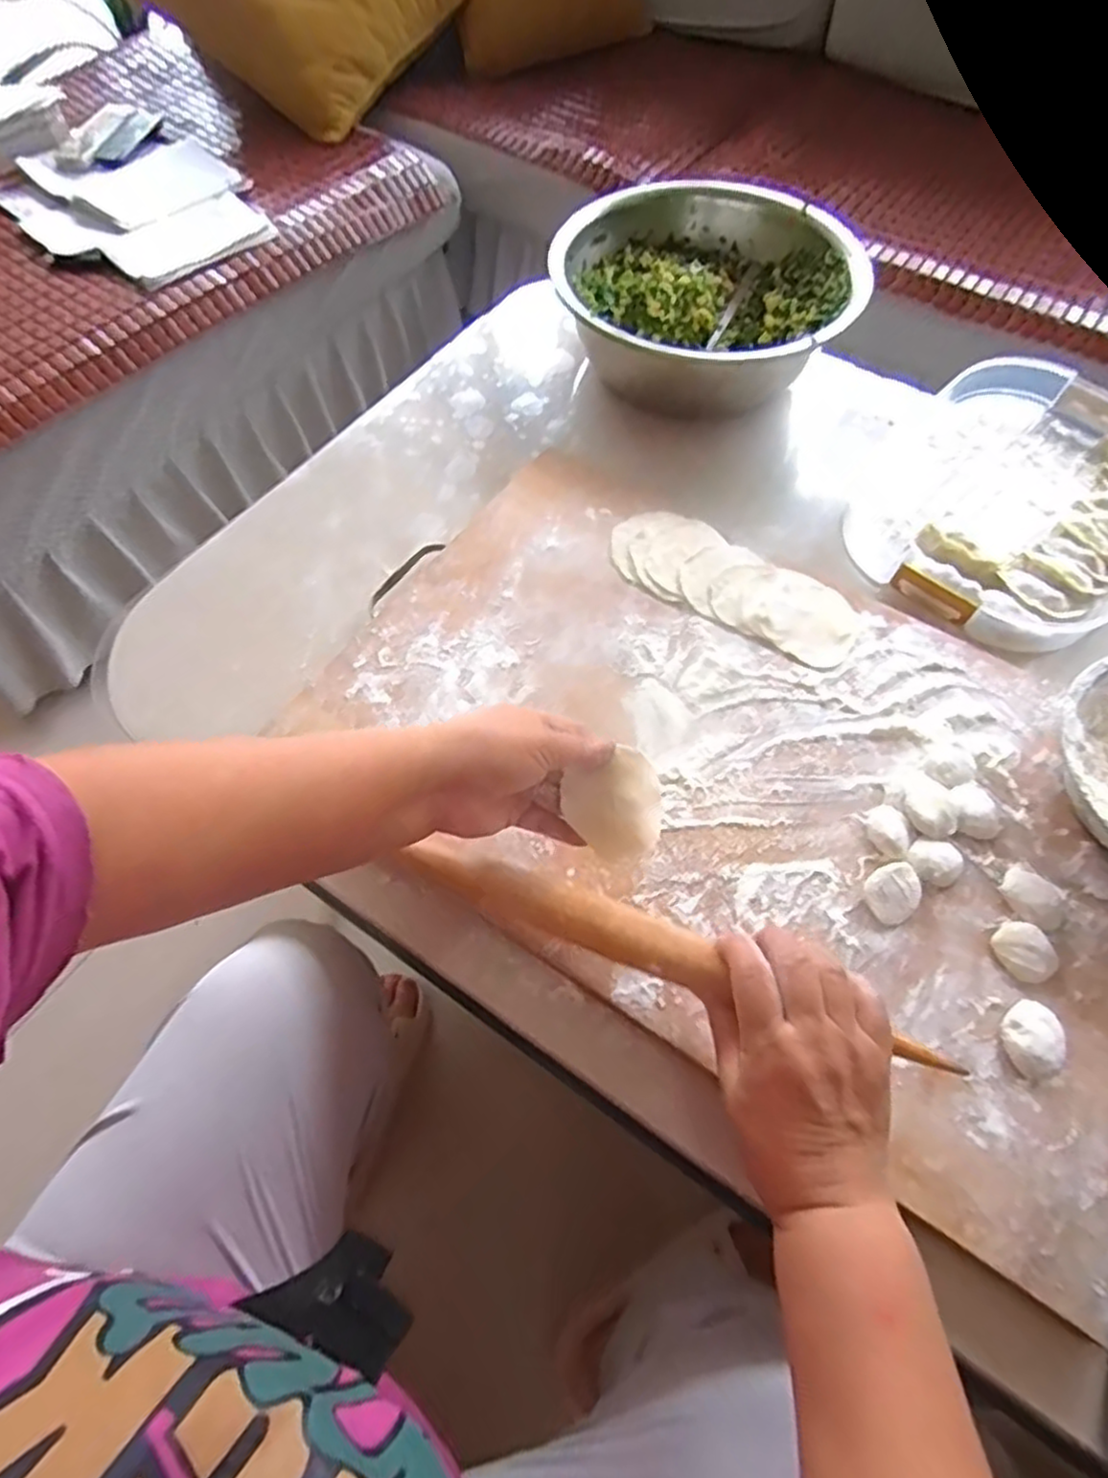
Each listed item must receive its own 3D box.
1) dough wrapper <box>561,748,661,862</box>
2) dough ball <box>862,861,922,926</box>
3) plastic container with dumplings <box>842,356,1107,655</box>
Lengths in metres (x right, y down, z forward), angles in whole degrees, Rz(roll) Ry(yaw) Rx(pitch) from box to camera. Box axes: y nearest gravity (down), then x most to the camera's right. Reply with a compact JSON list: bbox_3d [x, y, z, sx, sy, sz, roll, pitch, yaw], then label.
[{"bbox_3d":[0.037,0.040,0.405,0.055,0.009,0.058,-31,88,1],"label":"dough wrapper"},{"bbox_3d":[0.206,0.093,0.428,0.037,0.010,0.030,-31,66,-16],"label":"dough ball"},{"bbox_3d":[0.399,-0.207,0.609,0.224,0.046,0.310,37,68,18],"label":"plastic container with dumplings"}]

